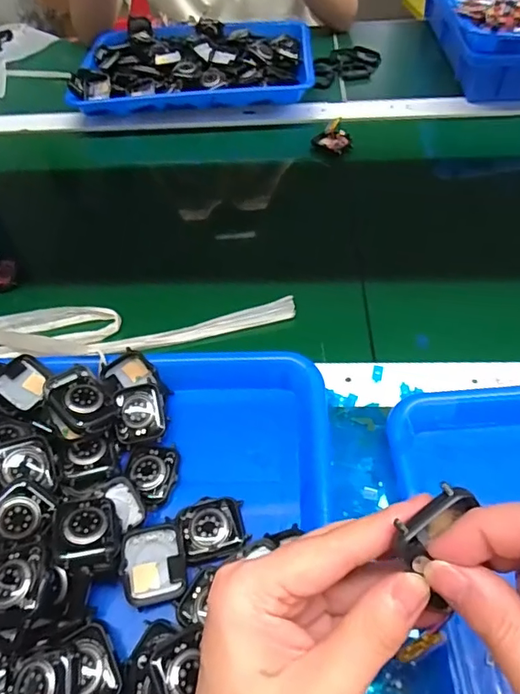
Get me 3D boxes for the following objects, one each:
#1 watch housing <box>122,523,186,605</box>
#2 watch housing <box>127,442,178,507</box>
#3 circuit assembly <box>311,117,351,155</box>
[{"bbox_3d":[-0.065,0.135,0.305,0.036,0.007,0.043,-3,76,-15],"label":"watch housing"},{"bbox_3d":[-0.077,0.088,0.343,0.034,0.013,0.041,-2,53,4],"label":"watch housing"},{"bbox_3d":[0.088,-0.260,0.604,0.043,0.027,0.030,27,60,24],"label":"circuit assembly"}]

